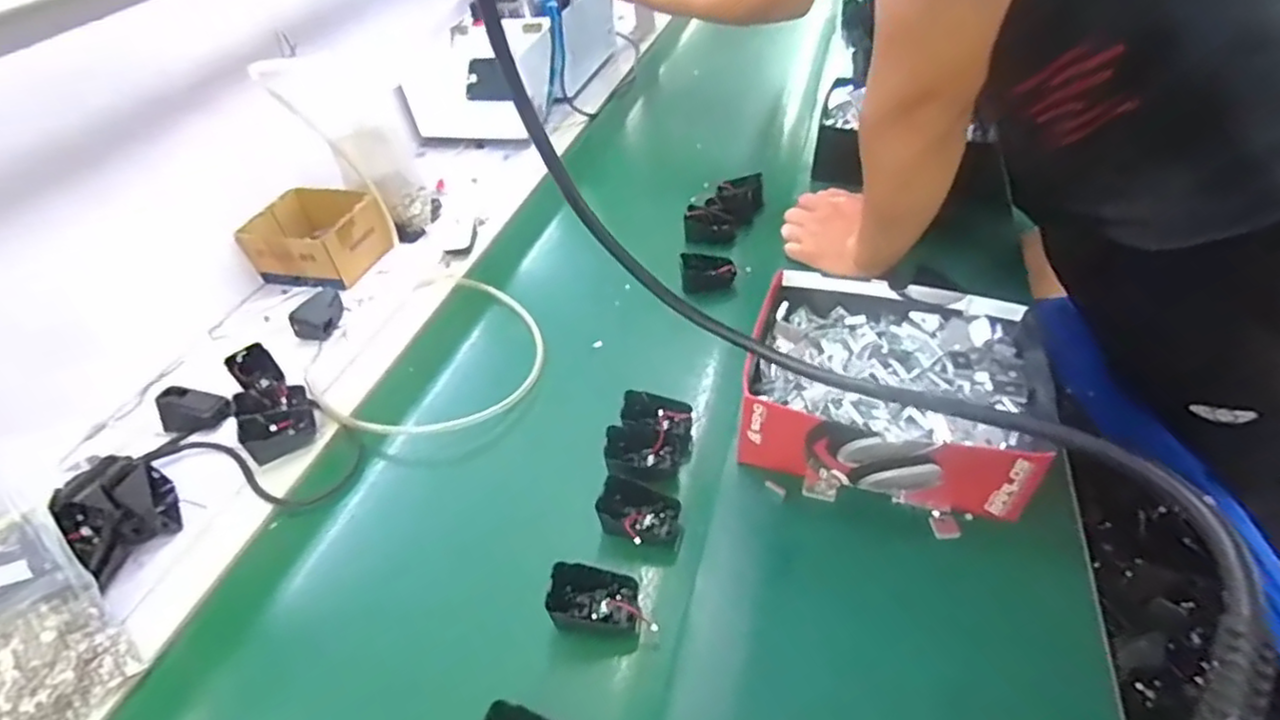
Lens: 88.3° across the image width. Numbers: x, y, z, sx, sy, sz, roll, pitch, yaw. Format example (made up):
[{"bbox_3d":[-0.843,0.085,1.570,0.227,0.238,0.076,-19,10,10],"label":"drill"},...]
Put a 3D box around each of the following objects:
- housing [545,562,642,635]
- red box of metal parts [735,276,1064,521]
[{"bbox_3d":[-0.034,0.189,0.514,0.069,0.036,0.042,1,43,8],"label":"housing"},{"bbox_3d":[0.233,0.027,0.620,0.253,0.091,0.204,10,45,18],"label":"red box of metal parts"}]

